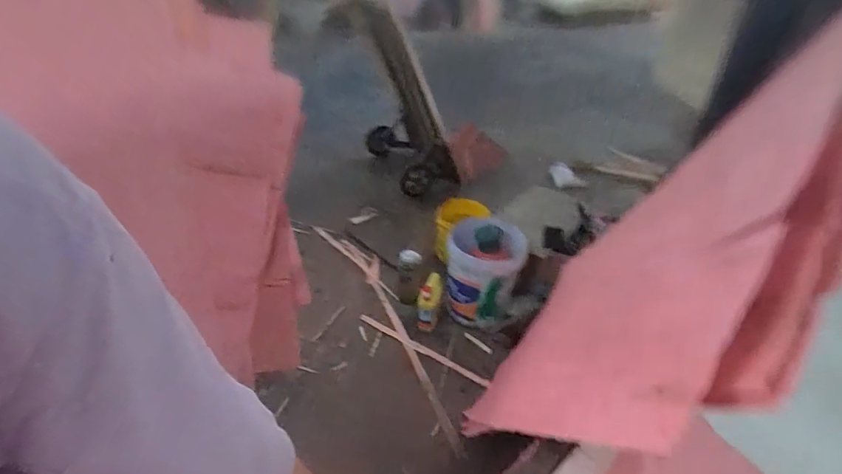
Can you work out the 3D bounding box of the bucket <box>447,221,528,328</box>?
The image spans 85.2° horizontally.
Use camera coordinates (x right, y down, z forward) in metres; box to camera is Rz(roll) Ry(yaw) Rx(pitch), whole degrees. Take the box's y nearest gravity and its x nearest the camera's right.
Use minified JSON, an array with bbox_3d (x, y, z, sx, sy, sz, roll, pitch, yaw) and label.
[{"bbox_3d":[0.251,0.127,1.878,0.316,0.319,0.327,12,36,14],"label":"bucket"}]

